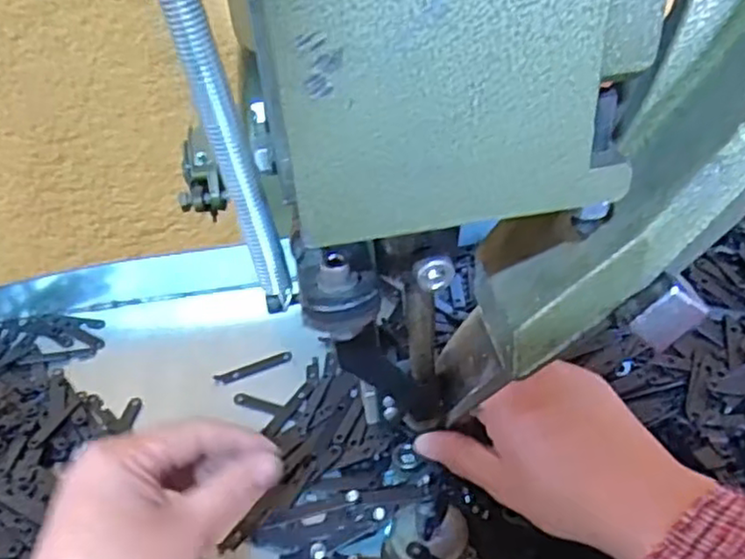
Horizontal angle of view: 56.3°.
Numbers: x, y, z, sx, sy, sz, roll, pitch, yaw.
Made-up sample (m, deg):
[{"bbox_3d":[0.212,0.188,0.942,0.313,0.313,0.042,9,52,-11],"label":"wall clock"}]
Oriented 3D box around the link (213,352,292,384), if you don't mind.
[{"bbox_3d":[-0.081,0.061,0.477,0.052,0.004,0.010,-17,43,-12],"label":"link"}]

